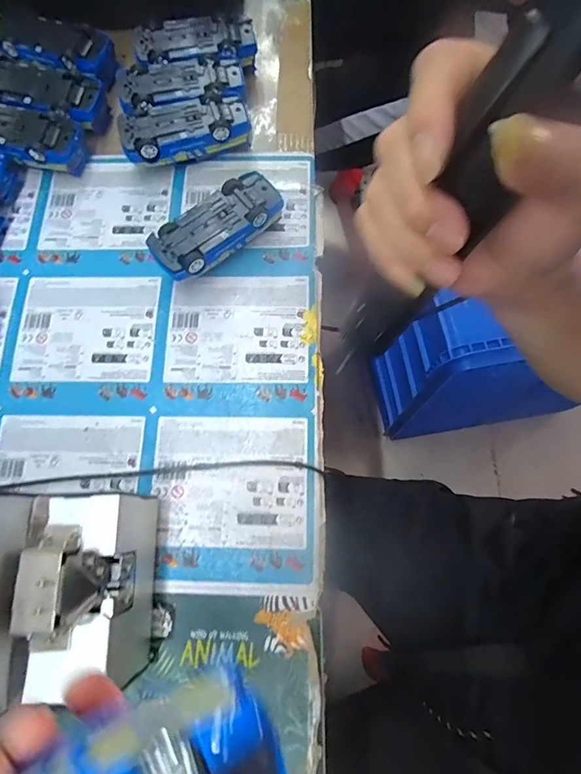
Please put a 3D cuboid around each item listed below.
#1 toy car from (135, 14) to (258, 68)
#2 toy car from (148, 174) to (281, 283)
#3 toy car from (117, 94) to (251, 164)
[{"bbox_3d":[-0.102,-0.372,0.483,0.127,0.050,0.061,-11,73,-1],"label":"toy car"},{"bbox_3d":[-0.067,-0.147,0.414,0.126,0.043,0.052,-40,76,-9],"label":"toy car"},{"bbox_3d":[-0.107,-0.261,0.450,0.128,0.044,0.060,-15,74,-3],"label":"toy car"}]

